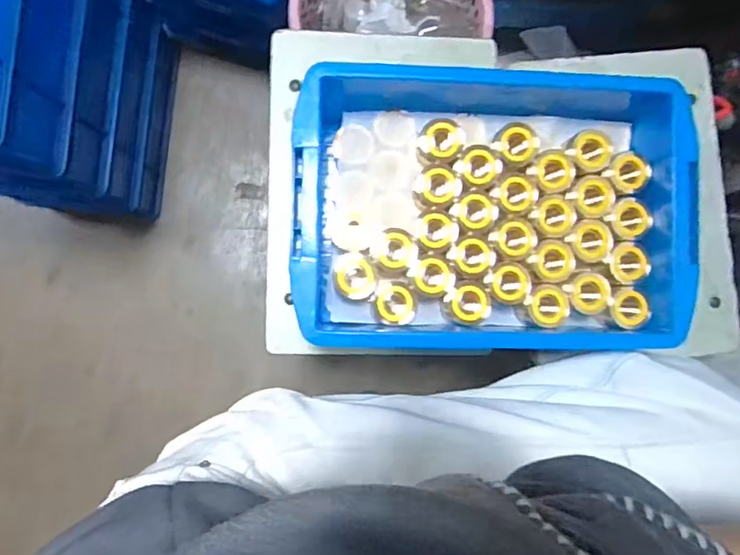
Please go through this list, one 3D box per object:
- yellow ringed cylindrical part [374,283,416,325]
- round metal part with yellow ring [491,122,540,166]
[{"bbox_3d":[0.023,0.024,0.507,0.036,0.036,0.037,2,87,-3],"label":"yellow ringed cylindrical part"},{"bbox_3d":[0.138,-0.127,0.516,0.039,0.025,0.033,36,86,-1],"label":"round metal part with yellow ring"}]

